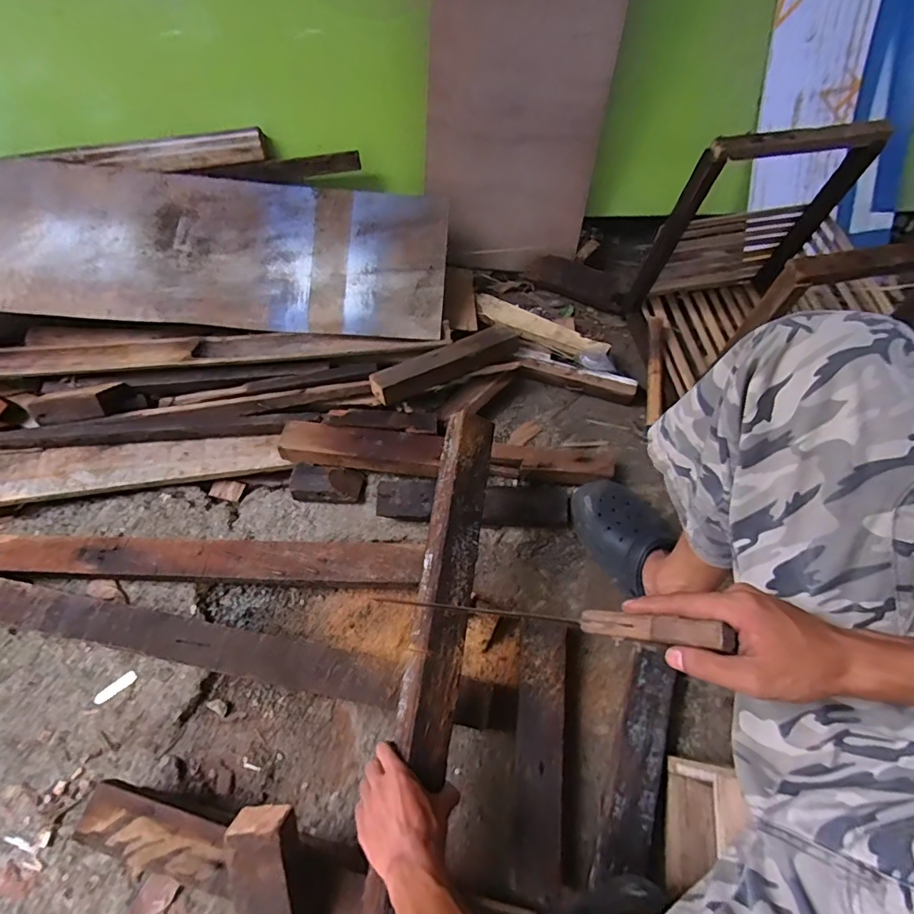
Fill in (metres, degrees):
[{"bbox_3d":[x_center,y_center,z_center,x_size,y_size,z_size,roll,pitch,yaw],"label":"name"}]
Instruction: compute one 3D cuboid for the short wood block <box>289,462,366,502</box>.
[{"bbox_3d":[-0.224,0.047,0.872,0.117,0.046,0.061,5,64,2],"label":"short wood block"}]

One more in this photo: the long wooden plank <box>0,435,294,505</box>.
[{"bbox_3d":[-0.756,0.040,0.856,0.890,0.019,0.104,-5,65,-5],"label":"long wooden plank"}]

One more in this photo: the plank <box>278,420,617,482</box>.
[{"bbox_3d":[-0.029,-0.003,0.873,0.537,0.079,0.075,4,64,1],"label":"plank"}]

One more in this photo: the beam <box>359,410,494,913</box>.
[{"bbox_3d":[-0.036,0.285,0.592,0.067,0.042,0.729,8,70,6],"label":"beam"}]

